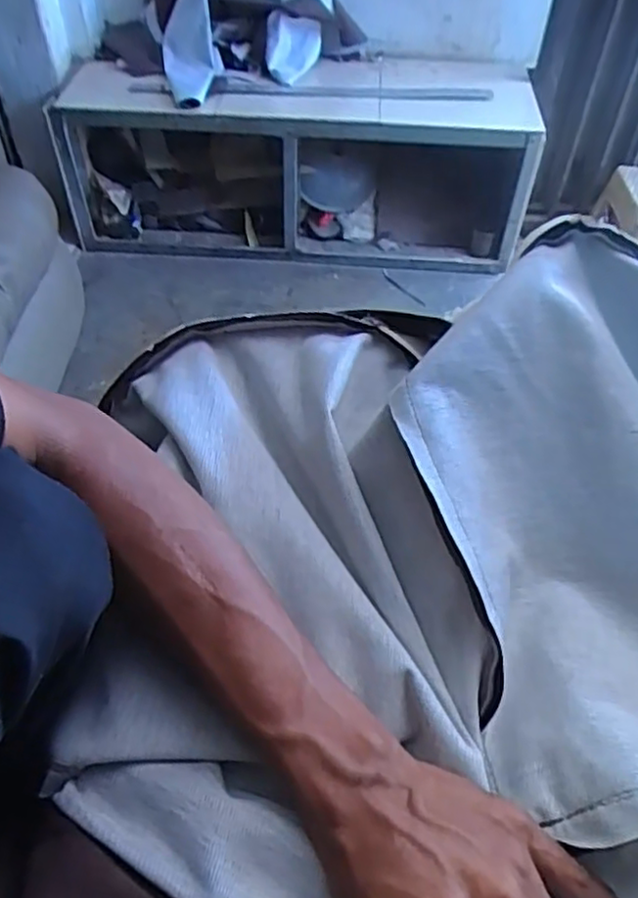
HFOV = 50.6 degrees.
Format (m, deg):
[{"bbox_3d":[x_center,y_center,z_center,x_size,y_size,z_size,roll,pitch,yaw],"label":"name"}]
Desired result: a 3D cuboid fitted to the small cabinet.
[{"bbox_3d":[-0.056,-0.747,1.802,1.188,0.404,0.276,1,50,0],"label":"small cabinet"}]

